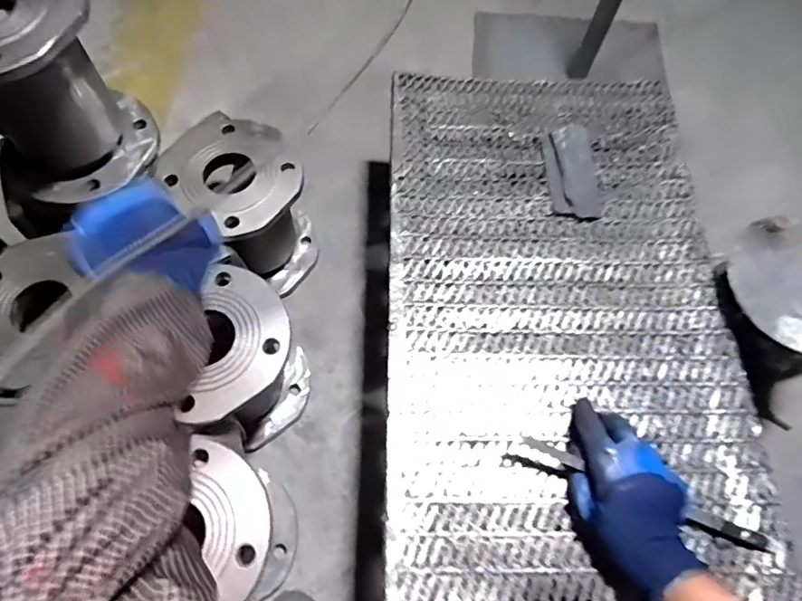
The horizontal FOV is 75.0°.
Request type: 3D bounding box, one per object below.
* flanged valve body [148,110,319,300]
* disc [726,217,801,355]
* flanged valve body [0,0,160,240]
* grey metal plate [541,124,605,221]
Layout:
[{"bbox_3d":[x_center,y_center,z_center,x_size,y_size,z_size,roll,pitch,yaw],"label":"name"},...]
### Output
[{"bbox_3d":[-0.216,-0.129,0.757,0.181,0.202,0.142,38,69,13],"label":"flanged valve body"},{"bbox_3d":[0.448,-0.014,0.578,0.151,0.017,0.160,-42,77,-13],"label":"disc"},{"bbox_3d":[-0.403,-0.221,0.570,0.197,0.222,0.161,-33,71,-16],"label":"flanged valve body"},{"bbox_3d":[0.225,-0.169,0.679,0.070,0.022,0.134,-1,66,-4],"label":"grey metal plate"}]

